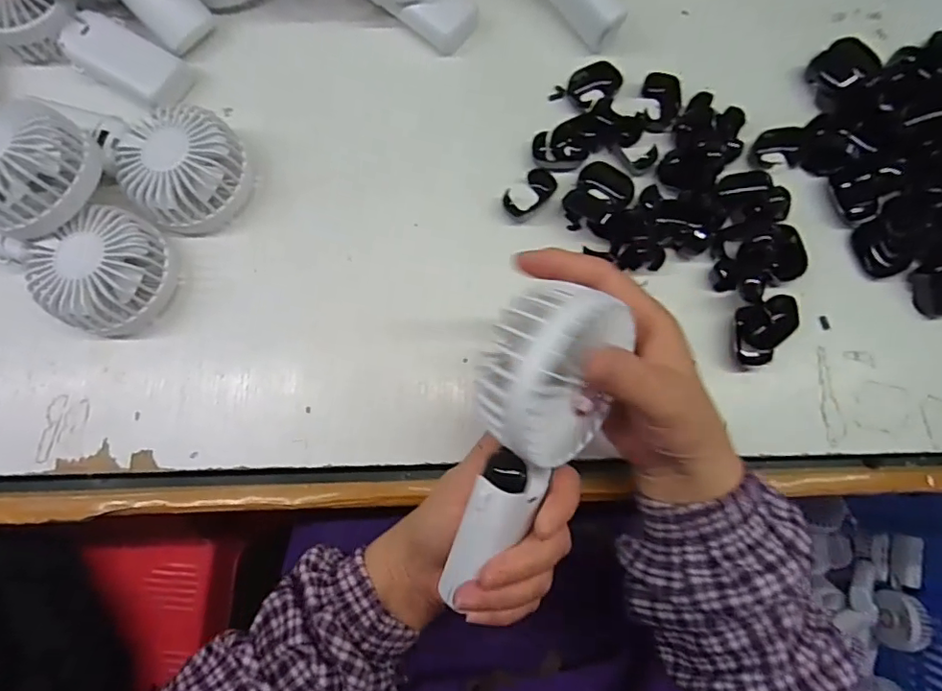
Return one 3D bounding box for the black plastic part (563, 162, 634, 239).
[{"bbox_3d":[0.095,-0.110,0.402,0.042,0.015,0.052,34,80,7],"label":"black plastic part"}]

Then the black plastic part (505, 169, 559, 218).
[{"bbox_3d":[0.044,-0.114,0.402,0.041,0.011,0.023,-36,80,-7],"label":"black plastic part"}]

